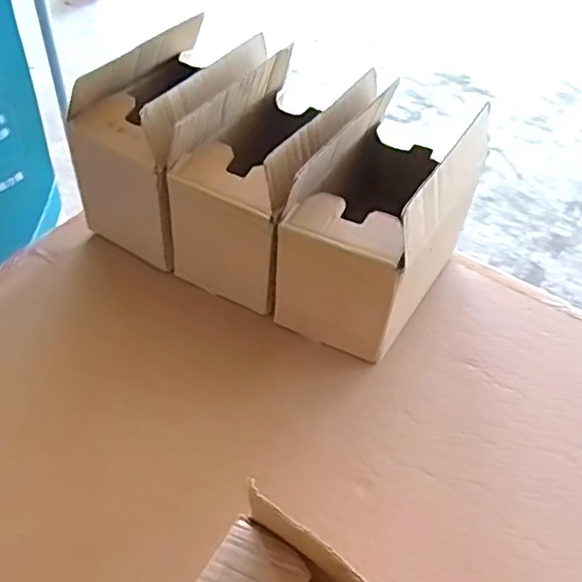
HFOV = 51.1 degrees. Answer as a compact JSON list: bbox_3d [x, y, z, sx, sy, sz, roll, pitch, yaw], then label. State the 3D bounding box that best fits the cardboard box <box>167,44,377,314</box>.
[{"bbox_3d":[-0.023,-0.124,0.710,0.139,0.212,0.215,29,51,20],"label":"cardboard box"}]

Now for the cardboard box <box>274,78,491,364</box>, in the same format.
[{"bbox_3d":[0.100,-0.075,0.685,0.145,0.218,0.222,30,51,20],"label":"cardboard box"}]

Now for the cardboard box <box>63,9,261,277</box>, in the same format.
[{"bbox_3d":[-0.140,-0.179,0.746,0.136,0.217,0.216,29,51,20],"label":"cardboard box"}]

